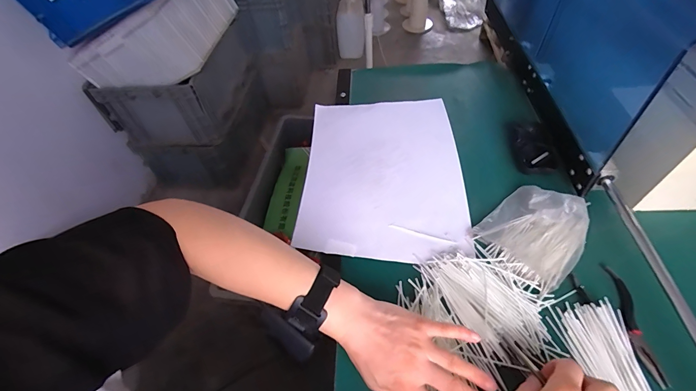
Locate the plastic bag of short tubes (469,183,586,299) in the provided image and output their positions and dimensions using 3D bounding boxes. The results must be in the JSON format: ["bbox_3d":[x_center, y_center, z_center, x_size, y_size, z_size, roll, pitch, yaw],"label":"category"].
[{"bbox_3d":[0.250,0.044,0.434,0.134,0.035,0.117,-36,57,-22],"label":"plastic bag of short tubes"}]

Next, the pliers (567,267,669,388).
[{"bbox_3d":[0.303,0.138,0.365,0.060,0.012,0.130,-5,51,1],"label":"pliers"}]

